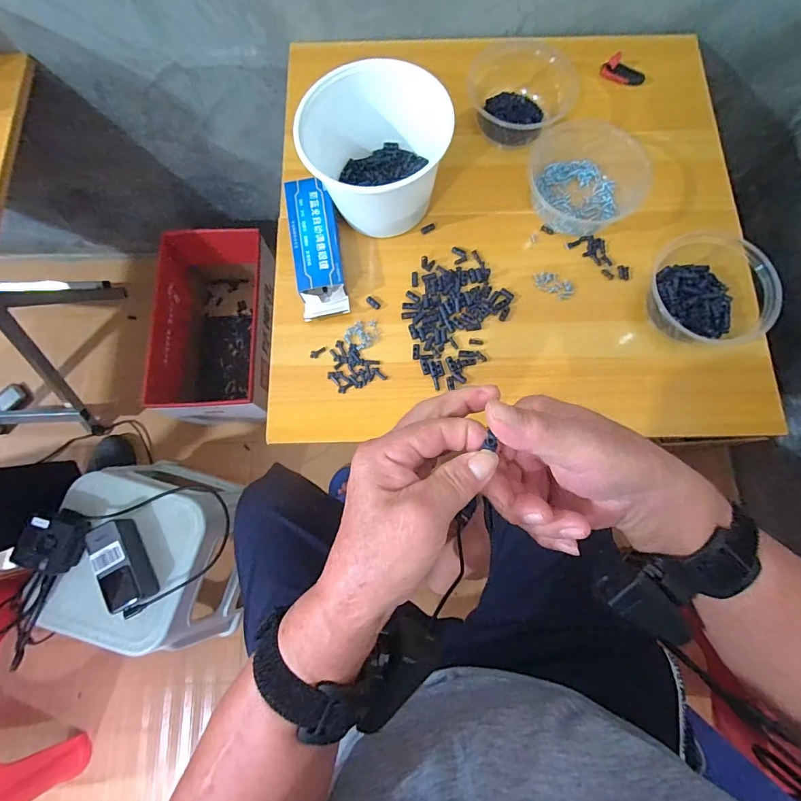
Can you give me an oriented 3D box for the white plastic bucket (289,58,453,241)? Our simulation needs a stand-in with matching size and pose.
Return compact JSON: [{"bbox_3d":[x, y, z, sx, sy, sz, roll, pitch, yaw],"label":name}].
[{"bbox_3d":[-0.035,-0.281,0.494,0.148,0.119,0.128,-25,78,-6],"label":"white plastic bucket"}]

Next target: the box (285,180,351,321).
[{"bbox_3d":[-0.103,-0.189,0.523,0.057,0.035,0.170,-10,76,-2],"label":"box"}]

